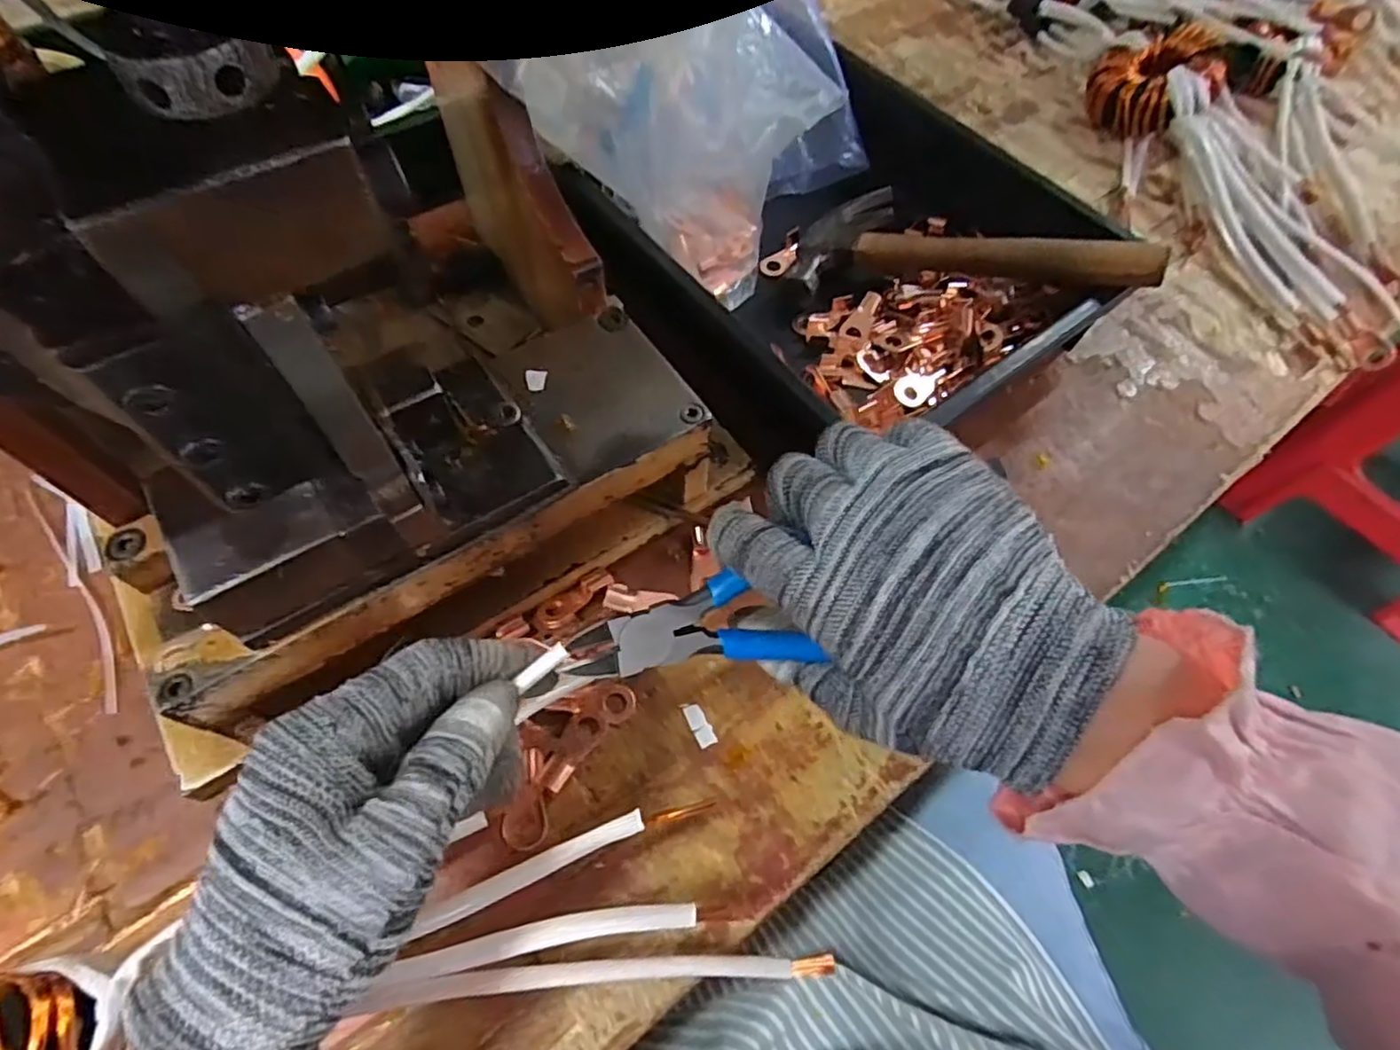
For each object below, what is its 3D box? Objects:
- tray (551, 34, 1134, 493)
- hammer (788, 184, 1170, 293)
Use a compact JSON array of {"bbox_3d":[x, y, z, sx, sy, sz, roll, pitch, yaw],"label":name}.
[{"bbox_3d":[0.088,-0.170,0.437,0.235,0.079,0.266,-34,70,-19],"label":"tray"},{"bbox_3d":[0.160,-0.169,0.437,0.231,0.035,0.098,20,61,30],"label":"hammer"}]

